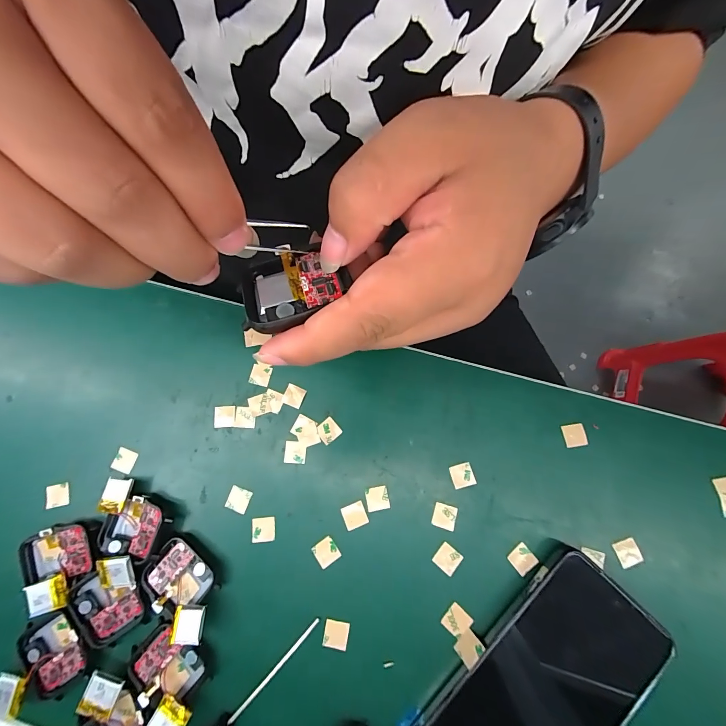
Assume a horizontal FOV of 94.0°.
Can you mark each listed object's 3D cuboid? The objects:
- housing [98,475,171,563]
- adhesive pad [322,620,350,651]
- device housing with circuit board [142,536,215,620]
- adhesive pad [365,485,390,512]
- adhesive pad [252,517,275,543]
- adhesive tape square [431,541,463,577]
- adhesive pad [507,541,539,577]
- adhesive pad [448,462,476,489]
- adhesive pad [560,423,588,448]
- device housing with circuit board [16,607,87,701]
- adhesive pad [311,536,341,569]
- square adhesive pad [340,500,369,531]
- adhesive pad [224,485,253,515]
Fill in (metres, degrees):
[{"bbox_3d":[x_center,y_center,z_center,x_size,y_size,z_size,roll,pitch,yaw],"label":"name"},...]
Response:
[{"bbox_3d":[-0.156,0.106,0.230,0.047,0.014,0.045,12,76,4],"label":"housing"},{"bbox_3d":[-0.018,0.174,0.215,0.015,0.004,0.015,8,76,3],"label":"adhesive pad"},{"bbox_3d":[-0.120,0.141,0.221,0.043,0.011,0.036,36,79,10],"label":"device housing with circuit board"},{"bbox_3d":[0.010,0.094,0.234,0.015,0.004,0.016,-11,75,-1],"label":"adhesive pad"},{"bbox_3d":[-0.069,0.114,0.232,0.015,0.004,0.015,-5,75,0],"label":"adhesive pad"},{"bbox_3d":[0.056,0.130,0.225,0.015,0.004,0.016,38,79,10],"label":"adhesive tape square"},{"bbox_3d":[0.106,0.130,0.224,0.016,0.004,0.015,-42,78,-9],"label":"adhesive pad"},{"bbox_3d":[0.070,0.079,0.237,0.015,0.004,0.015,-17,76,-3],"label":"adhesive pad"},{"bbox_3d":[0.151,0.051,0.241,0.015,0.004,0.015,-9,75,-1],"label":"adhesive pad"},{"bbox_3d":[-0.192,0.182,0.212,0.036,0.011,0.045,-25,76,-5],"label":"device housing with circuit board"},{"bbox_3d":[-0.025,0.127,0.227,0.015,0.004,0.015,-35,77,-7],"label":"adhesive pad"},{"bbox_3d":[-0.006,0.105,0.233,0.016,0.004,0.016,-20,76,-4],"label":"square adhesive pad"},{"bbox_3d":[-0.088,0.096,0.237,0.016,0.004,0.016,19,77,6],"label":"adhesive pad"}]

